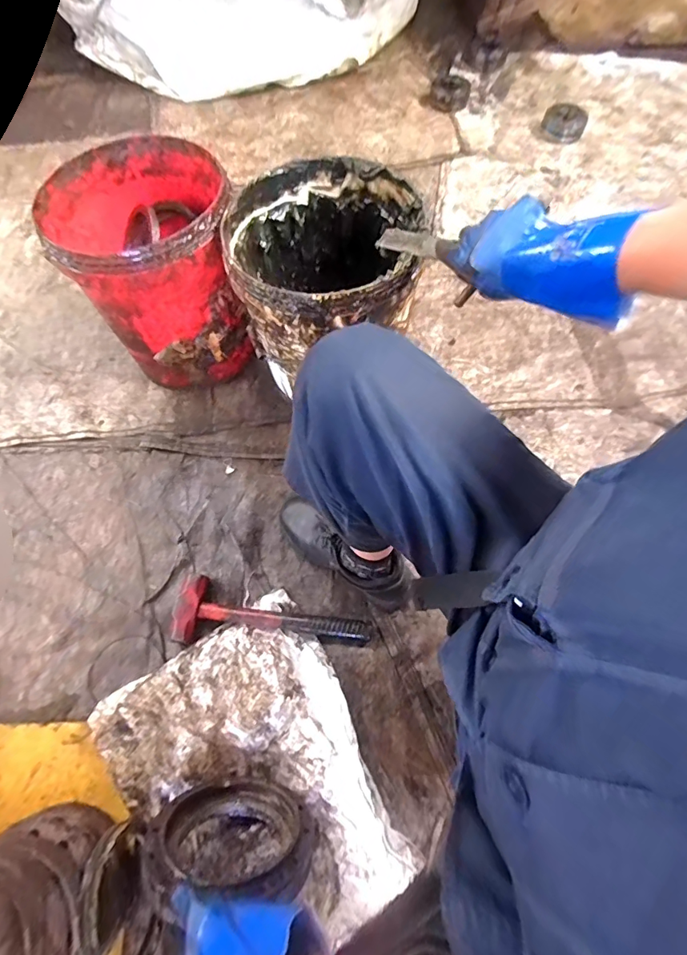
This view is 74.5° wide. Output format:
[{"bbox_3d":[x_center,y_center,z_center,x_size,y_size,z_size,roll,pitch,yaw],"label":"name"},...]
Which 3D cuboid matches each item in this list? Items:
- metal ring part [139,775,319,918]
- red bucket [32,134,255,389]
[{"bbox_3d":[-0.145,0.456,0.566,0.209,0.187,0.055,8,89,7],"label":"metal ring part"},{"bbox_3d":[-0.334,-0.381,0.863,0.279,0.331,0.303,-1,66,1],"label":"red bucket"}]

